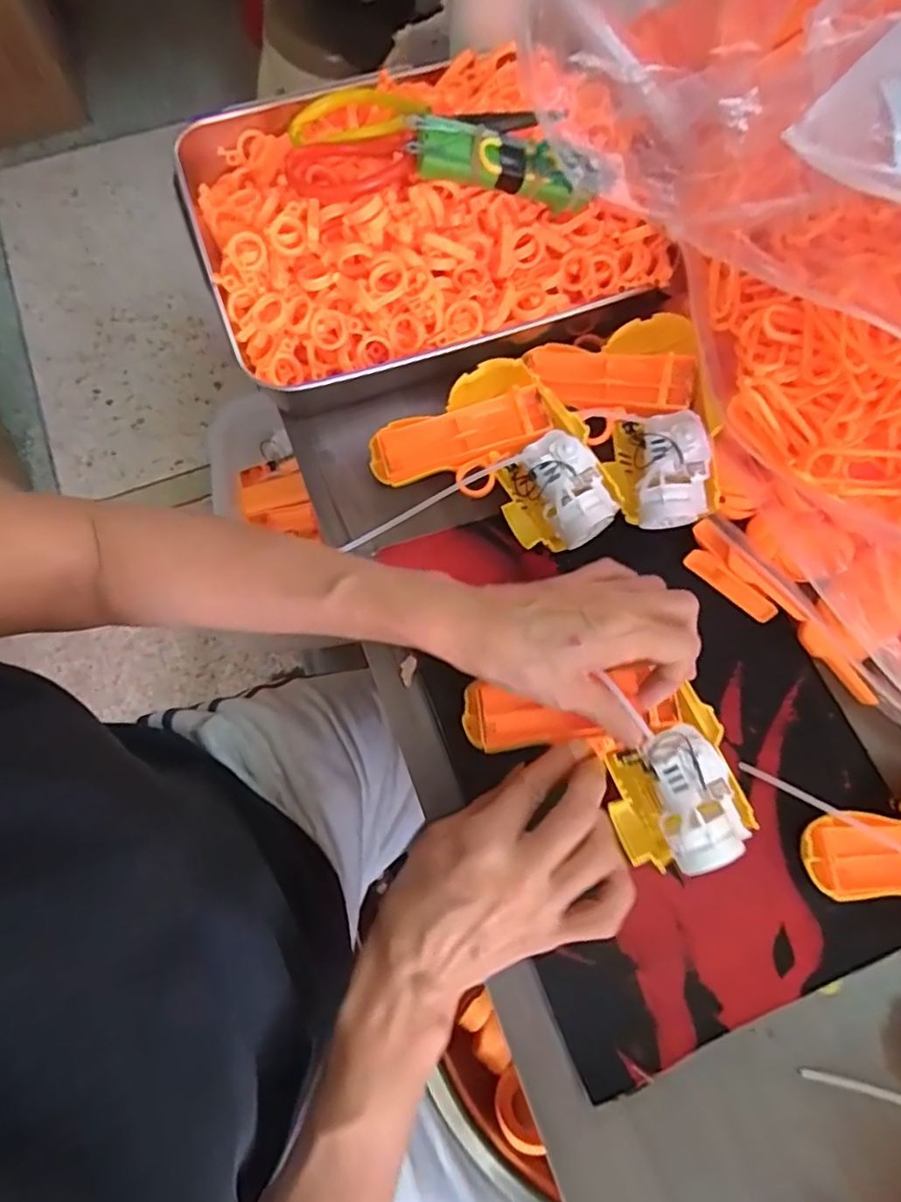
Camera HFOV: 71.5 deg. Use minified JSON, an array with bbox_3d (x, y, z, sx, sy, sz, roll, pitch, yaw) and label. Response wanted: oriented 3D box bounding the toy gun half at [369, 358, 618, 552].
[{"bbox_3d":[0.029,-0.083,0.398,0.120,0.032,0.132,-30,75,-9],"label":"toy gun half"}]

